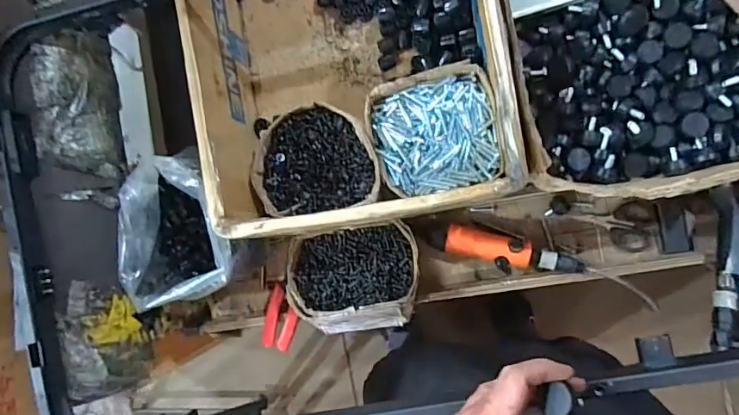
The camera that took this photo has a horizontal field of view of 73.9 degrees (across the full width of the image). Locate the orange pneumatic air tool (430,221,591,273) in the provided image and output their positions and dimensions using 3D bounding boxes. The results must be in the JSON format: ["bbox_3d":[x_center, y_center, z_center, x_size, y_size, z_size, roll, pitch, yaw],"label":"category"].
[{"bbox_3d":[0.187,0.061,0.695,0.213,0.049,0.052,13,91,9],"label":"orange pneumatic air tool"}]

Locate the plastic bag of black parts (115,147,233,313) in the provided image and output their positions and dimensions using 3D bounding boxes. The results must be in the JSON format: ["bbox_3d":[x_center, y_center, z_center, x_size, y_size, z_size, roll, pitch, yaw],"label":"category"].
[{"bbox_3d":[-0.233,0.032,0.628,0.128,0.114,0.173,-1,89,9],"label":"plastic bag of black parts"}]

